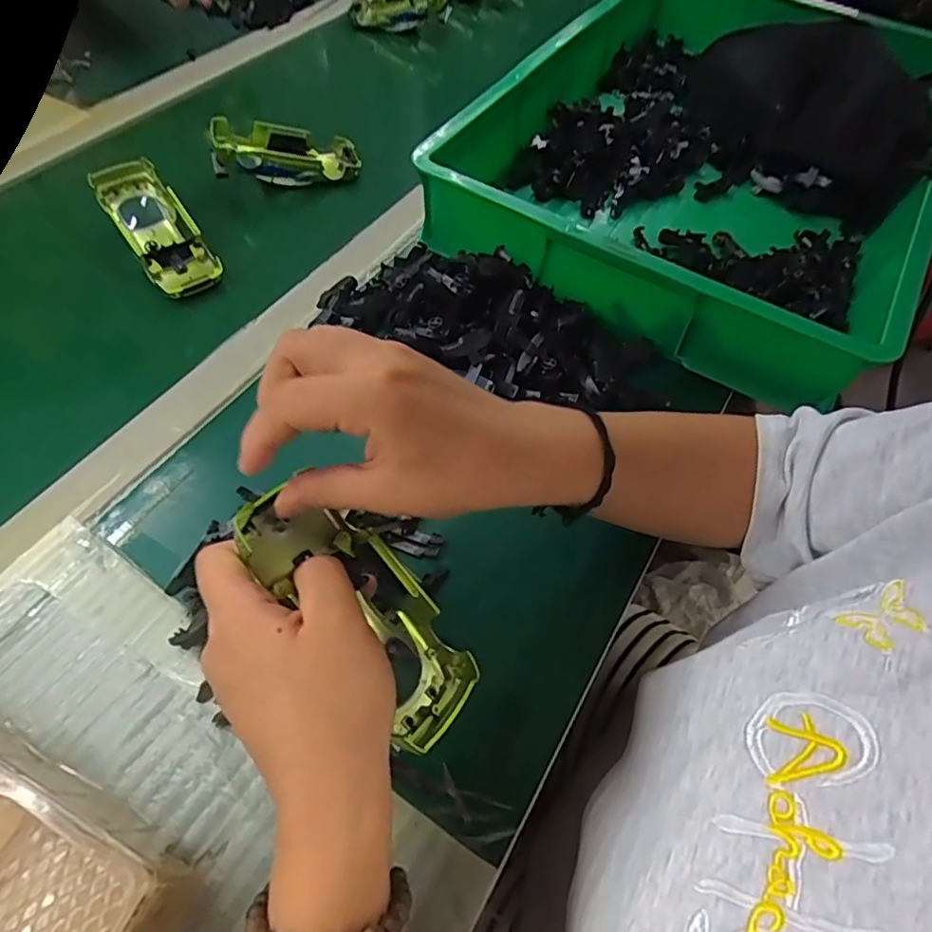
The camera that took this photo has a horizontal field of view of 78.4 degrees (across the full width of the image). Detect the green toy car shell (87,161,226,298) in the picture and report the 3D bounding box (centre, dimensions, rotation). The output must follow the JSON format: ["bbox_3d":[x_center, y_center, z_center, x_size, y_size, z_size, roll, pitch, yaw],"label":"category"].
[{"bbox_3d":[-0.255,-0.195,0.477,0.053,0.029,0.134,-34,80,-21],"label":"green toy car shell"}]

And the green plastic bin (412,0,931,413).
[{"bbox_3d":[0.250,-0.326,0.561,0.364,0.094,0.585,29,62,14],"label":"green plastic bin"}]

